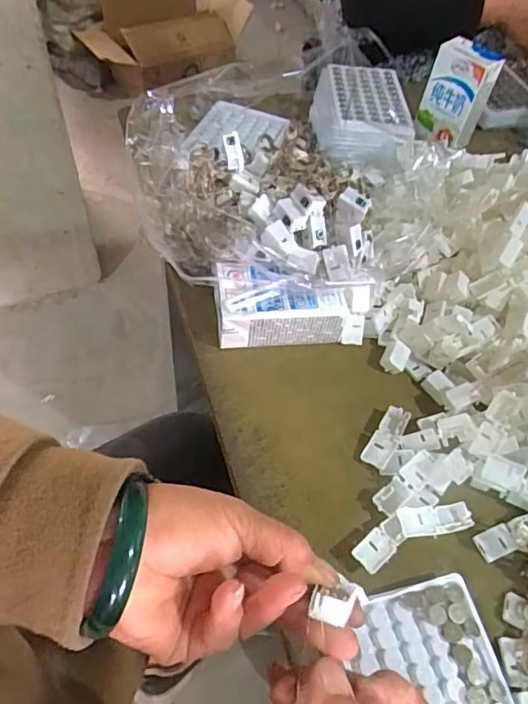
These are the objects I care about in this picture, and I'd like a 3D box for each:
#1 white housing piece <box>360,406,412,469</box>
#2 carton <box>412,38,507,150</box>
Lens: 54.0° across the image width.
[{"bbox_3d":[0.095,0.066,0.402,0.020,0.010,0.052,31,58,16],"label":"white housing piece"},{"bbox_3d":[0.229,-0.305,0.616,0.068,0.100,0.049,36,59,19],"label":"carton"}]

